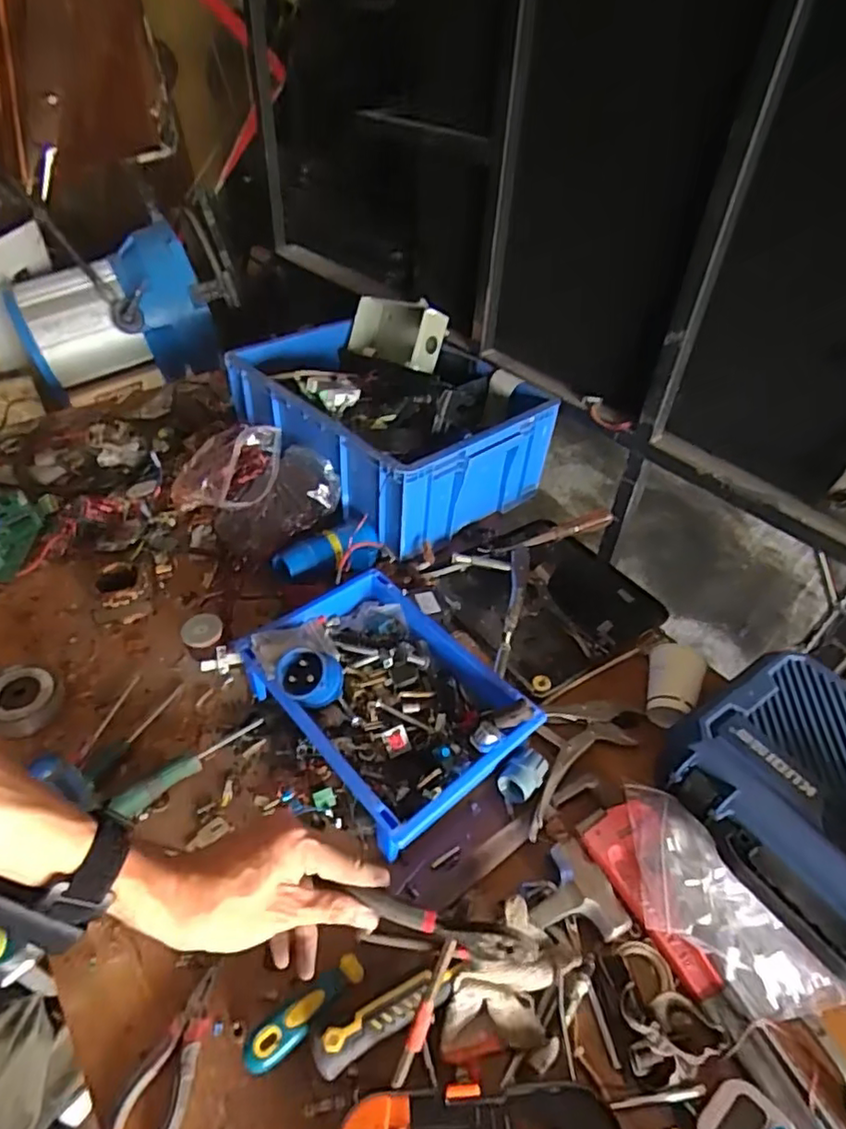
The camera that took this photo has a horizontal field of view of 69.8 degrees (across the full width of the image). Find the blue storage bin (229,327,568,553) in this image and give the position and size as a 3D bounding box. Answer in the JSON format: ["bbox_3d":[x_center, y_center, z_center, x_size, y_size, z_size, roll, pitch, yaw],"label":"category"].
[{"bbox_3d":[-0.067,-0.265,1.065,0.343,0.207,0.491,-30,53,-33],"label":"blue storage bin"}]

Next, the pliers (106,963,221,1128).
[{"bbox_3d":[-0.205,0.406,0.498,0.053,0.021,0.131,14,43,10],"label":"pliers"}]

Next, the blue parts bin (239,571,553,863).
[{"bbox_3d":[-0.046,0.145,0.705,0.220,0.086,0.311,-26,51,-30],"label":"blue parts bin"}]

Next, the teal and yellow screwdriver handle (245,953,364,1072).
[{"bbox_3d":[-0.099,0.381,0.516,0.108,0.035,0.030,-26,51,-30],"label":"teal and yellow screwdriver handle"}]

